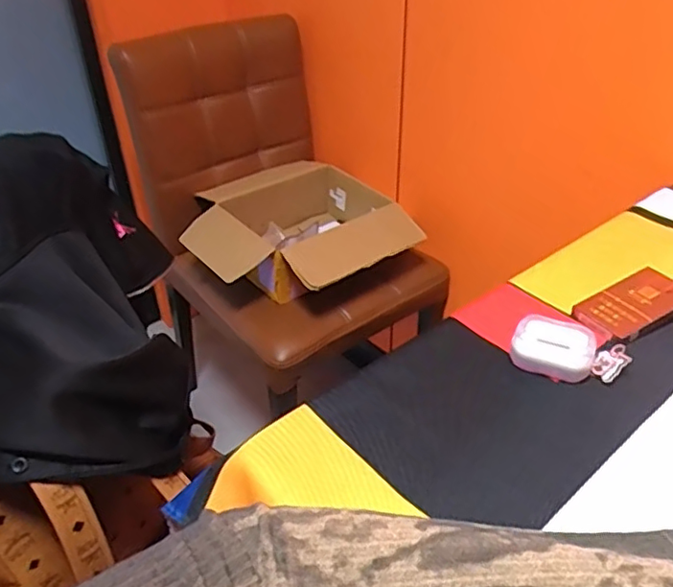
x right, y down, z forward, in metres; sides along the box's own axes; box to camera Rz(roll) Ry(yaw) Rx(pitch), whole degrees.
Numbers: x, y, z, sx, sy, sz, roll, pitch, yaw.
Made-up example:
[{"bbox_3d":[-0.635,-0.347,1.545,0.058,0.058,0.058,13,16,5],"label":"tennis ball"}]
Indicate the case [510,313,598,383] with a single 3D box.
[{"bbox_3d":[0.183,0.045,0.502,0.062,0.030,0.049,13,37,20],"label":"case"}]

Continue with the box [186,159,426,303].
[{"bbox_3d":[-0.075,-0.114,1.144,0.405,0.113,0.376,-14,35,-15],"label":"box"}]

